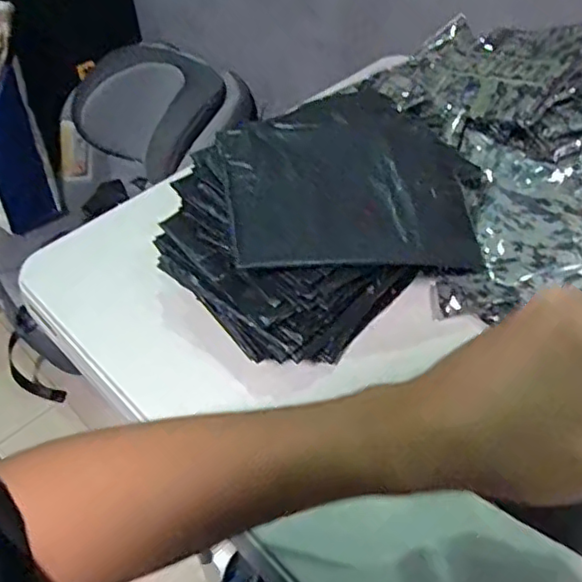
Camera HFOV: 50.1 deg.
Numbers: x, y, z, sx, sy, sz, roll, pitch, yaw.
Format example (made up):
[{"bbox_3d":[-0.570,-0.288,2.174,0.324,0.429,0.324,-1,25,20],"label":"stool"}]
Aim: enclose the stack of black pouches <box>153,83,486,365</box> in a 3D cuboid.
[{"bbox_3d":[0.044,-0.060,0.533,0.274,0.121,0.193,-33,53,-24],"label":"stack of black pouches"}]

